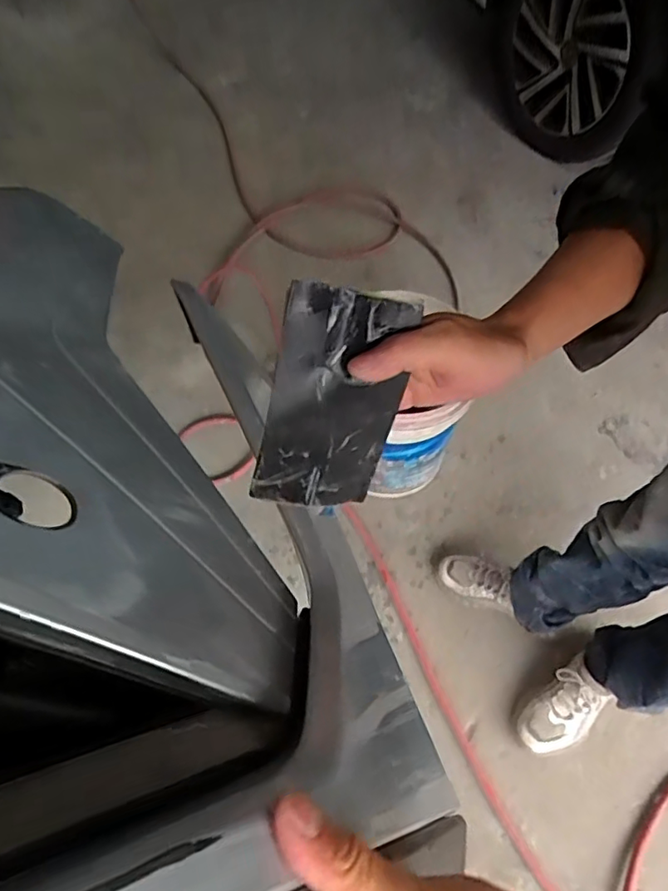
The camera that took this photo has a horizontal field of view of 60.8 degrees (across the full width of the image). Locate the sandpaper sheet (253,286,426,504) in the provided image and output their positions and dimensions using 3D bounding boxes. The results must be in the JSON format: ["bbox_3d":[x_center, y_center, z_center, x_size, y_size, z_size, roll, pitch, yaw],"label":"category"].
[{"bbox_3d":[0.000,-0.023,0.333,0.074,0.135,0.013,7,26,-15],"label":"sandpaper sheet"}]

